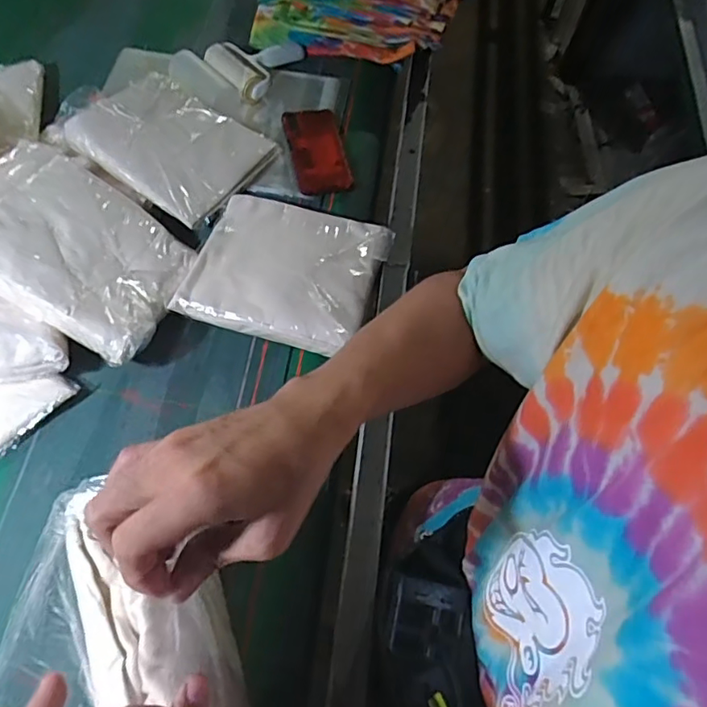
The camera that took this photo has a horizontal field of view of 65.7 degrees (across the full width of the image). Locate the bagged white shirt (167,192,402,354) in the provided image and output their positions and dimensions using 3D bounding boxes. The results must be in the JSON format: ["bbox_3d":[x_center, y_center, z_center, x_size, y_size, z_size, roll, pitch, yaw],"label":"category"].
[{"bbox_3d":[-0.082,-0.108,0.680,0.215,0.026,0.192,17,63,4],"label":"bagged white shirt"}]

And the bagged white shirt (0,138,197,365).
[{"bbox_3d":[-0.329,-0.132,0.643,0.282,0.047,0.202,32,49,-6],"label":"bagged white shirt"}]

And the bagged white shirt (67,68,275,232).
[{"bbox_3d":[-0.242,-0.288,0.749,0.212,0.023,0.185,35,56,-1],"label":"bagged white shirt"}]

